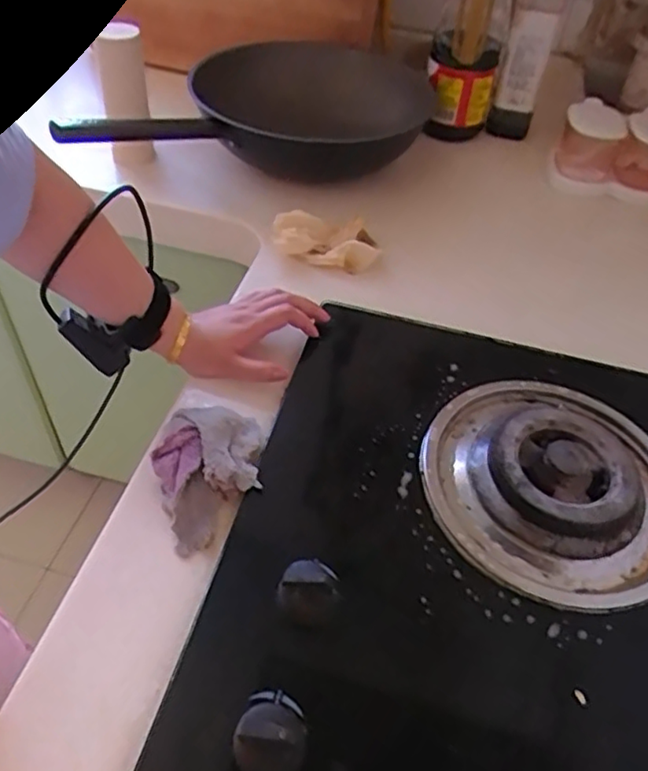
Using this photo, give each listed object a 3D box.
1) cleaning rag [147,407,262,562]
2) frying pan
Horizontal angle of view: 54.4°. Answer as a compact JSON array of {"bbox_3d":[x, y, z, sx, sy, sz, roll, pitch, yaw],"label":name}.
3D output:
[{"bbox_3d":[-0.092,0.066,0.506,0.086,0.037,0.126,-5,48,-10],"label":"cleaning rag"},{"bbox_3d":[-0.113,-0.413,0.927,0.499,0.115,0.304,-25,55,-26],"label":"frying pan"}]

